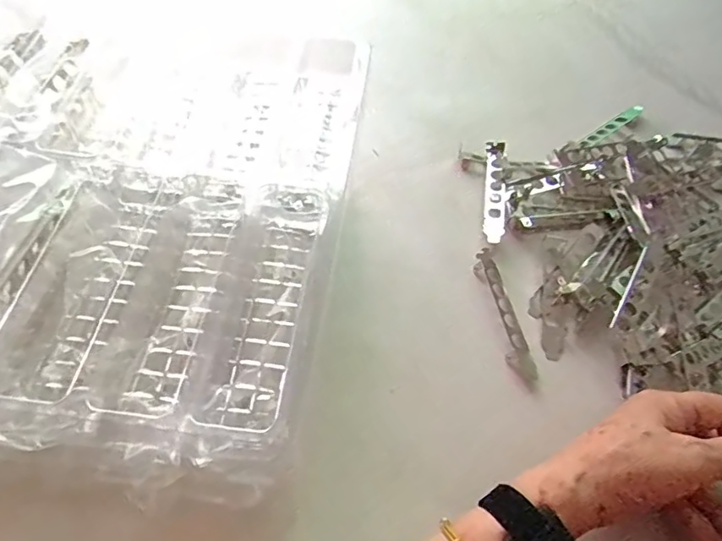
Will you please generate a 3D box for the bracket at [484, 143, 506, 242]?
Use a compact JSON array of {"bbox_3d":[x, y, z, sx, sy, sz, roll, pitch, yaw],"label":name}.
[{"bbox_3d":[0.132,-0.078,0.536,0.019,0.018,0.121,8,57,1],"label":"bracket"}]

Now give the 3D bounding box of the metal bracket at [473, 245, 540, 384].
[{"bbox_3d":[0.123,0.036,0.470,0.022,0.013,0.125,-8,58,-9],"label":"metal bracket"}]

